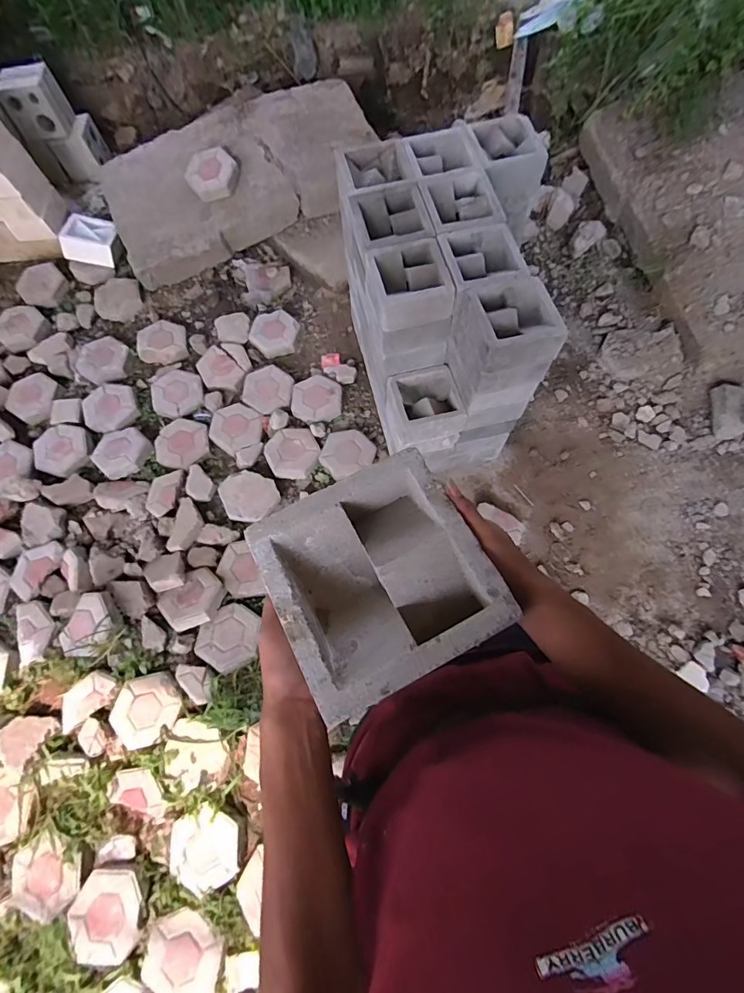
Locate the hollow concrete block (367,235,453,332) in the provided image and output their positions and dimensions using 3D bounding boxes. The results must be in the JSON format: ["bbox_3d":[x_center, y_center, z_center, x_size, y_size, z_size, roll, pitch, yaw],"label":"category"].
[{"bbox_3d":[0.098,-0.577,1.210,0.199,0.102,0.205,-14,69,-3],"label":"hollow concrete block"}]

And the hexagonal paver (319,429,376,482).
[{"bbox_3d":[-0.094,-0.166,1.715,0.209,0.040,0.196,-23,69,-7],"label":"hexagonal paver"}]

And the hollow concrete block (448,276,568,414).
[{"bbox_3d":[0.356,-0.406,1.243,0.209,0.294,0.209,-15,69,-3],"label":"hollow concrete block"}]

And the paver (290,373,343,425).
[{"bbox_3d":[-0.223,-0.403,1.789,0.200,0.045,0.219,-2,68,2],"label":"paver"}]

